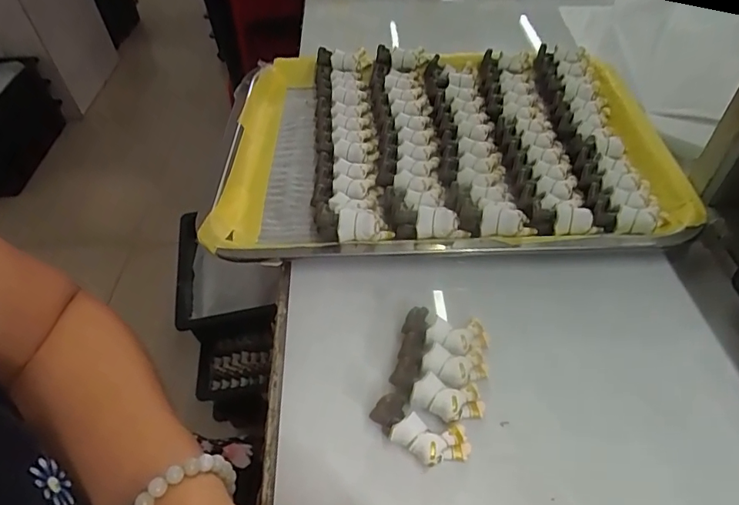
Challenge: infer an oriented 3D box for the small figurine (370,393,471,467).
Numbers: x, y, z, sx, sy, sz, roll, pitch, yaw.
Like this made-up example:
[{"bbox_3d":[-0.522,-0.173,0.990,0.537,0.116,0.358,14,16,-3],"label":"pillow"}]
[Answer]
[{"bbox_3d":[0.026,0.091,0.254,0.052,0.014,0.023,26,53,8],"label":"small figurine"}]

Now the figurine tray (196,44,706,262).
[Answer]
[{"bbox_3d":[0.052,-0.101,0.415,0.346,0.040,0.277,-3,48,2],"label":"figurine tray"}]

